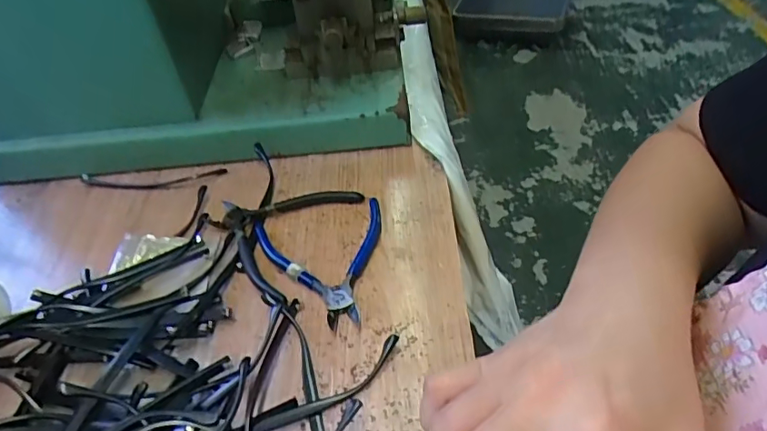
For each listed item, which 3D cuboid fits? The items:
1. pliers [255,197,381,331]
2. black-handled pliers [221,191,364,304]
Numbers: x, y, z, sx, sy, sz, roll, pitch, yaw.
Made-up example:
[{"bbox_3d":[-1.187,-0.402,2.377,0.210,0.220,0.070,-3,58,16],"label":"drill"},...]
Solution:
[{"bbox_3d":[-0.041,0.033,0.406,0.101,0.011,0.117,-15,45,-9],"label":"pliers"},{"bbox_3d":[-0.091,0.011,0.427,0.102,0.020,0.127,15,49,20],"label":"black-handled pliers"}]

